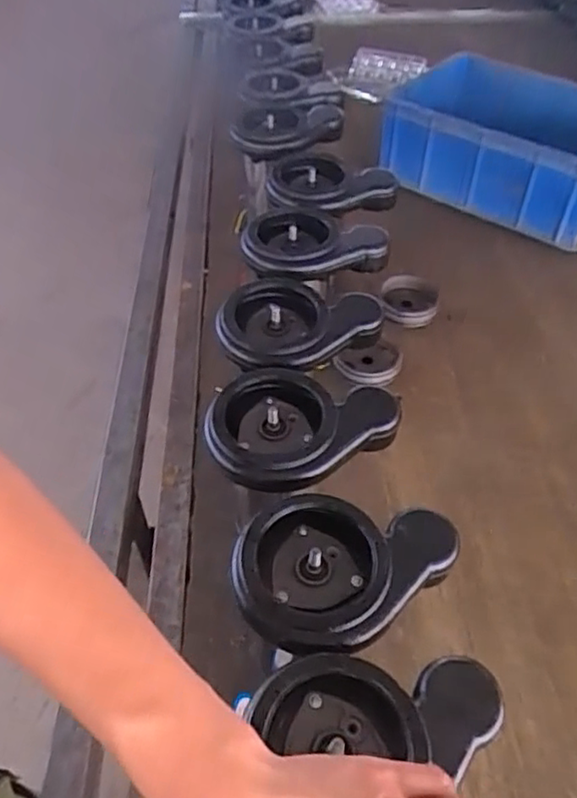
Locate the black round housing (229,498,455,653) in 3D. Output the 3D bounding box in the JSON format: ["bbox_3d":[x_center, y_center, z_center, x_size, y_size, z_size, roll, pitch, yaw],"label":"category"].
[{"bbox_3d":[0.037,0.118,0.469,0.153,0.037,0.116,-35,57,-26],"label":"black round housing"}]

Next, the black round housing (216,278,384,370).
[{"bbox_3d":[0.011,-0.083,0.649,0.161,0.033,0.115,-17,51,-14],"label":"black round housing"}]

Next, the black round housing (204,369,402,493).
[{"bbox_3d":[0.012,0.030,0.550,0.159,0.035,0.114,8,49,7],"label":"black round housing"}]

